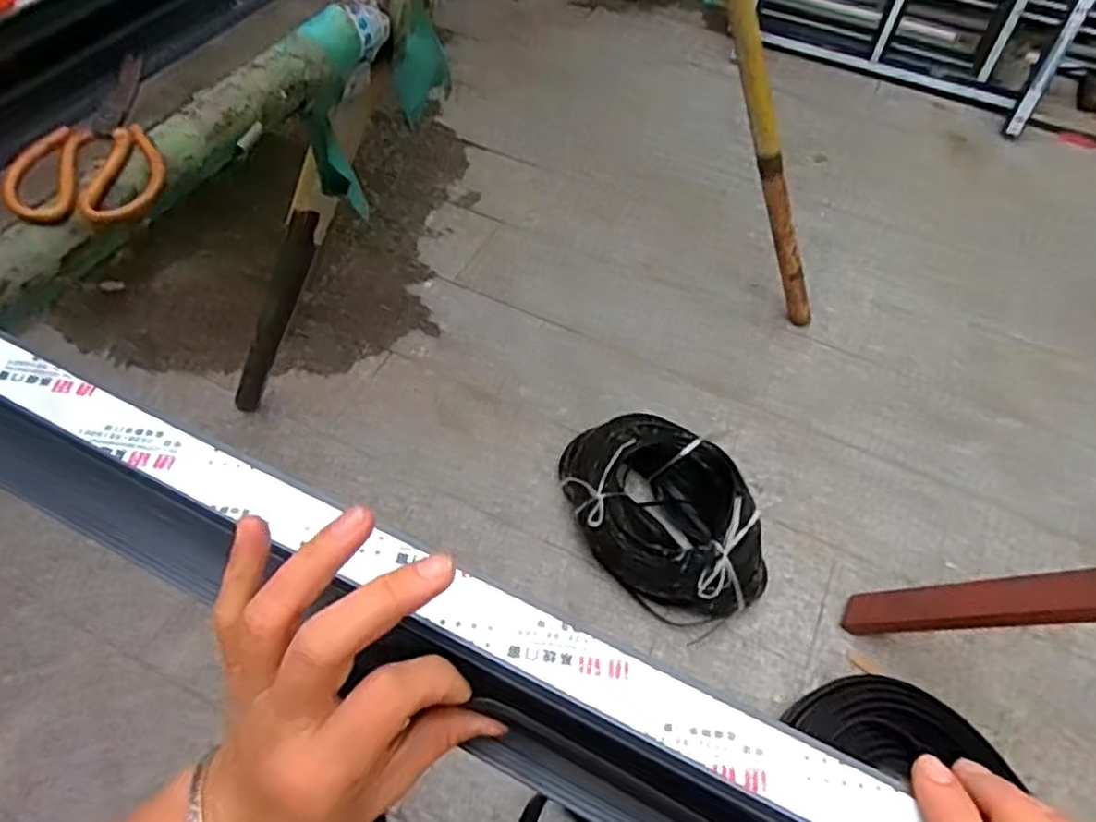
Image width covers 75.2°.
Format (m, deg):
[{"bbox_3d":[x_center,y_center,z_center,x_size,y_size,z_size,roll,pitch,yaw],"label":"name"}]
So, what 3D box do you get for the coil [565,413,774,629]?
[{"bbox_3d":[0.237,0.212,1.524,0.328,0.170,0.491,-19,59,-16],"label":"coil"}]

